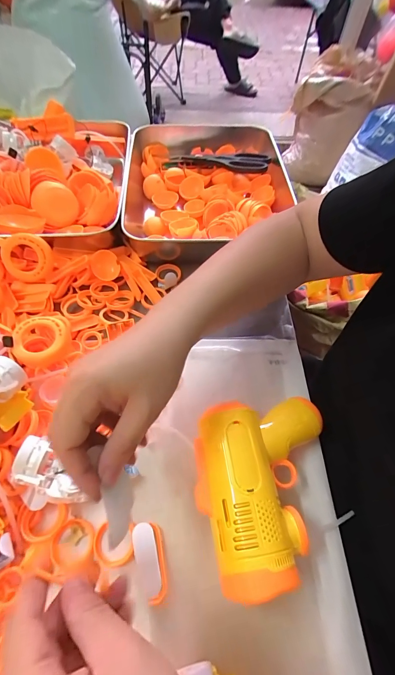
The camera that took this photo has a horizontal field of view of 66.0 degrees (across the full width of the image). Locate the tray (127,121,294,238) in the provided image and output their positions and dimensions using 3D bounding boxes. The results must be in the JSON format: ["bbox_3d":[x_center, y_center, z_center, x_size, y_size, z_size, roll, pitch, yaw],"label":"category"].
[{"bbox_3d":[0.014,-0.248,0.498,0.258,0.069,0.316,-2,58,-4],"label":"tray"}]

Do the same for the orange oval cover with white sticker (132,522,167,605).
[{"bbox_3d":[-0.038,0.180,0.245,0.023,0.004,0.053,-11,59,-9],"label":"orange oval cover with white sticker"}]

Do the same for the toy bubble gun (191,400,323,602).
[{"bbox_3d":[0.061,0.122,0.257,0.118,0.056,0.133,-7,58,-7],"label":"toy bubble gun"}]

